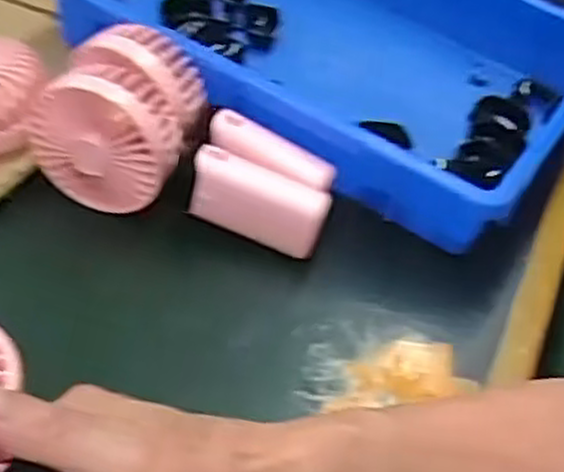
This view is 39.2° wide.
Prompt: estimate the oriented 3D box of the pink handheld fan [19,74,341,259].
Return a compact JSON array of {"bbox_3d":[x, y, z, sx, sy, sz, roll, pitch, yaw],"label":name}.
[{"bbox_3d":[-0.061,-0.045,0.472,0.182,0.087,0.036,12,43,9],"label":"pink handheld fan"}]

